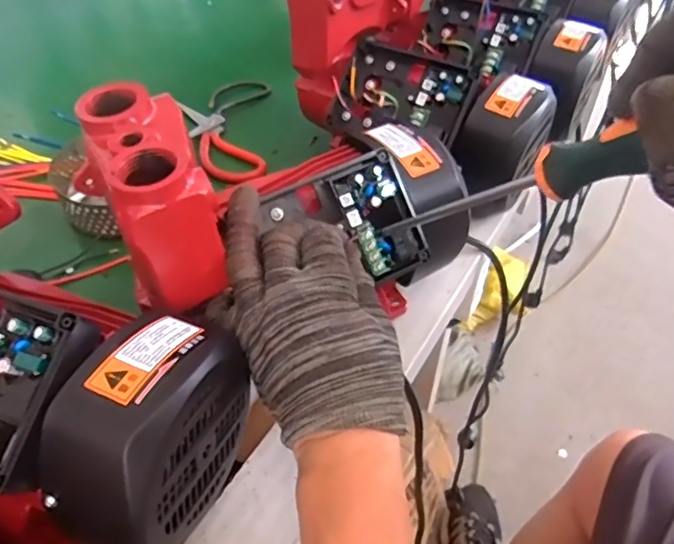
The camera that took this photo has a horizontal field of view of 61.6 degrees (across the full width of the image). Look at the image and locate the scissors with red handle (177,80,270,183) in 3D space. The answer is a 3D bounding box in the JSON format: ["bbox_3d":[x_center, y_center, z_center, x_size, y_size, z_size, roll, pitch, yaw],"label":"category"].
[{"bbox_3d":[-0.137,-0.178,0.682,0.105,0.015,0.215,-2,45,-3],"label":"scissors with red handle"}]

